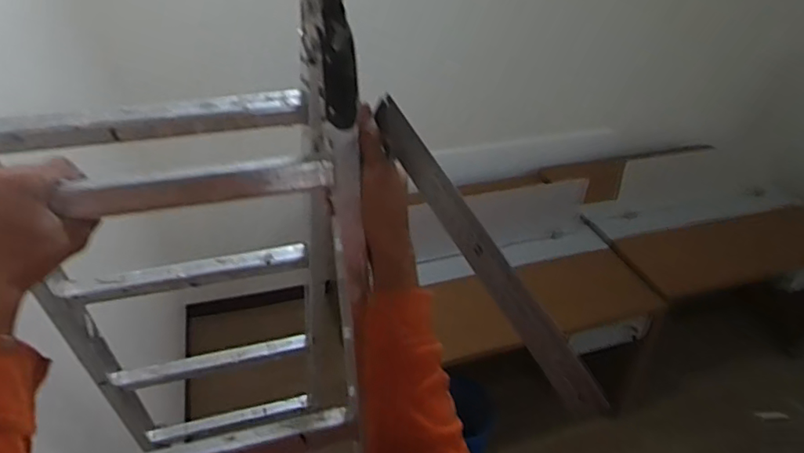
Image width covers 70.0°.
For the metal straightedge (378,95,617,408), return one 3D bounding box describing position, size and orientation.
[{"bbox_3d":[0.057,0.014,0.450,0.007,0.033,0.296,-11,60,-41],"label":"metal straightedge"}]

